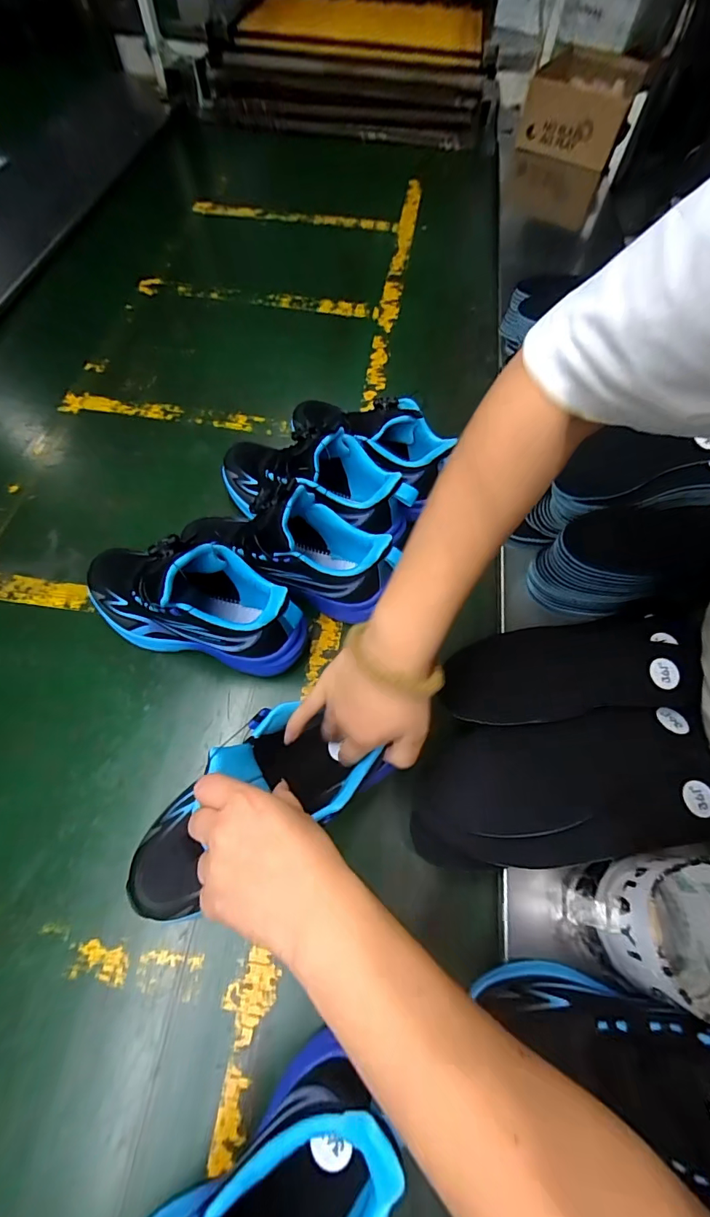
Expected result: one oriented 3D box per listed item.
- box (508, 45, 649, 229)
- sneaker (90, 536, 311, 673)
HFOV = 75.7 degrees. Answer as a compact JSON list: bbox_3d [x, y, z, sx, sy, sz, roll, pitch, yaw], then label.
[{"bbox_3d":[0.494,-1.081,1.058,0.206,0.208,0.293,22,64,9],"label":"box"},{"bbox_3d":[-0.156,-0.013,0.433,0.222,0.129,0.088,14,63,5],"label":"sneaker"}]

